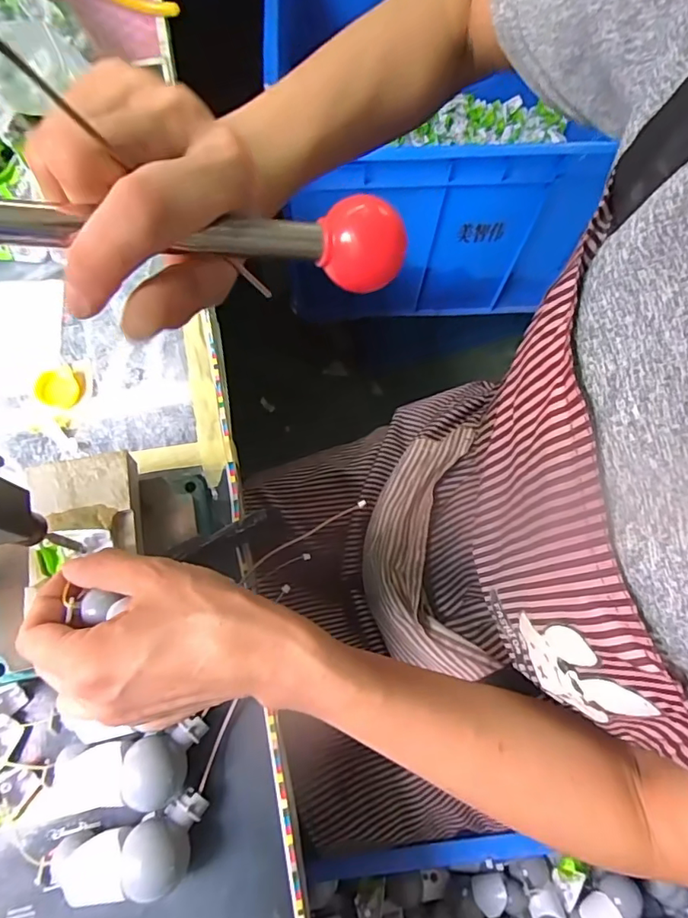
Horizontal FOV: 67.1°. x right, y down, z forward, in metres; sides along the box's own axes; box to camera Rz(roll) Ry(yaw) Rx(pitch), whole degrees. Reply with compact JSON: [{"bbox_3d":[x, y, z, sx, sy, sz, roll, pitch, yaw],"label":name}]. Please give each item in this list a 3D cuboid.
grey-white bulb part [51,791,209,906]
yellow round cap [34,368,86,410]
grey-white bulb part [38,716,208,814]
[{"bbox_3d":[-0.116,0.218,0.286,0.082,0.030,0.039,-18,73,-8],"label":"grey-white bulb part"},{"bbox_3d":[-0.207,-0.052,0.378,0.032,0.008,0.030,1,71,-2],"label":"yellow round cap"},{"bbox_3d":[-0.126,0.179,0.296,0.089,0.029,0.037,-9,72,-5],"label":"grey-white bulb part"}]

